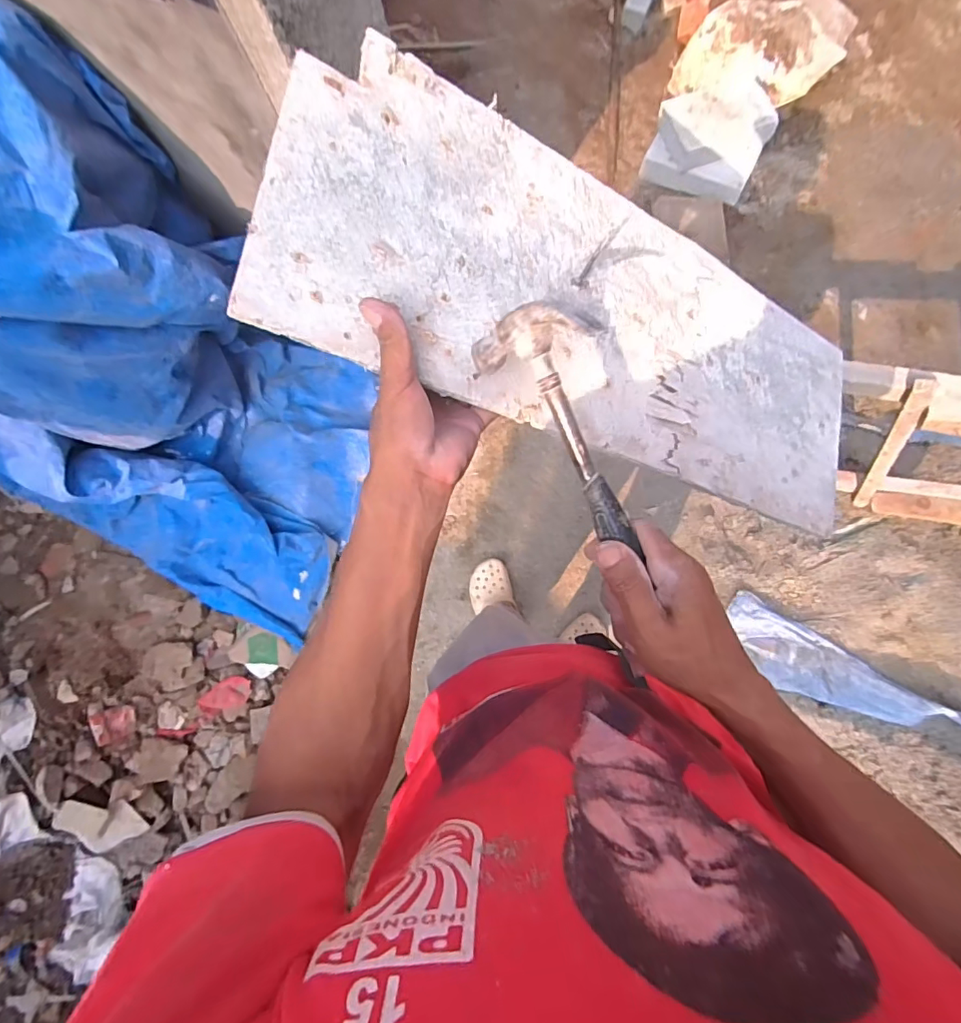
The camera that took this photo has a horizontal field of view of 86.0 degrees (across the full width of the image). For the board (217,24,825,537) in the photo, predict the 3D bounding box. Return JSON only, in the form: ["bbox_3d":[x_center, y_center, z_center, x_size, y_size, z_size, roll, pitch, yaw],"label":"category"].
[{"bbox_3d":[0.141,-0.166,0.473,0.630,0.017,0.240,14,83,-25],"label":"board"}]

